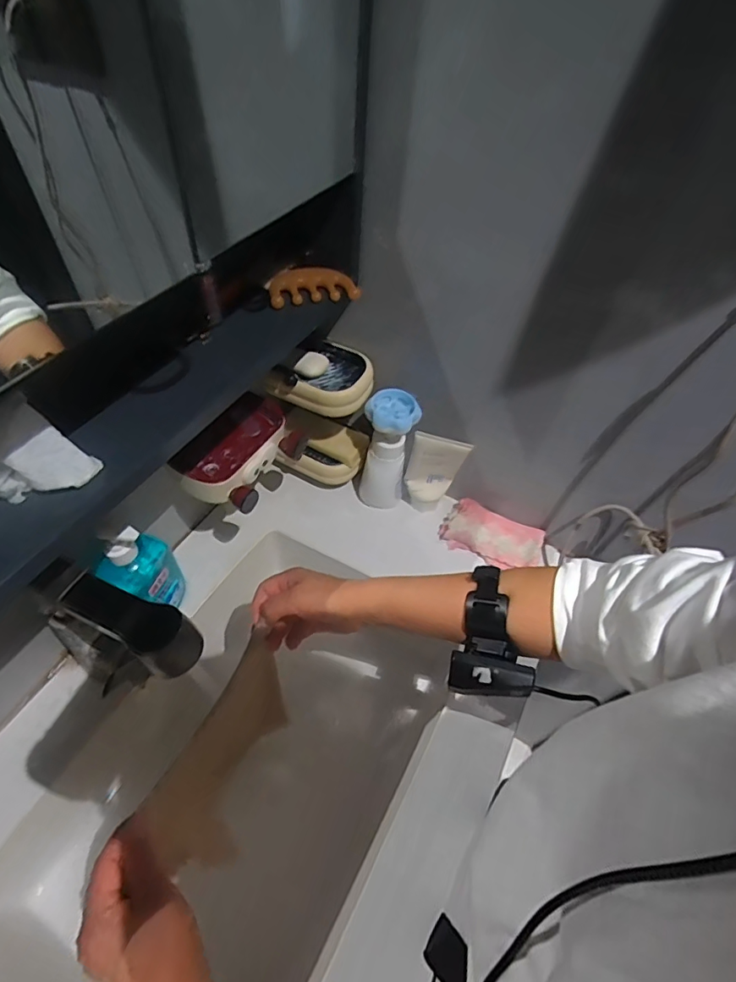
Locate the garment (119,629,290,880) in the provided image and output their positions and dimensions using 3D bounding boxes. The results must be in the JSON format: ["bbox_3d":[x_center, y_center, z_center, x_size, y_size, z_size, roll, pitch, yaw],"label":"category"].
[{"bbox_3d":[-0.132,0.262,0.485,0.025,0.144,0.180,5,44,27],"label":"garment"}]

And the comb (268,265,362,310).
[{"bbox_3d":[-0.063,-0.234,0.553,0.098,0.017,0.059,-11,53,-13],"label":"comb"}]

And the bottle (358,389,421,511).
[{"bbox_3d":[0.026,-0.051,0.720,0.067,0.204,0.059,1,52,-5],"label":"bottle"}]

